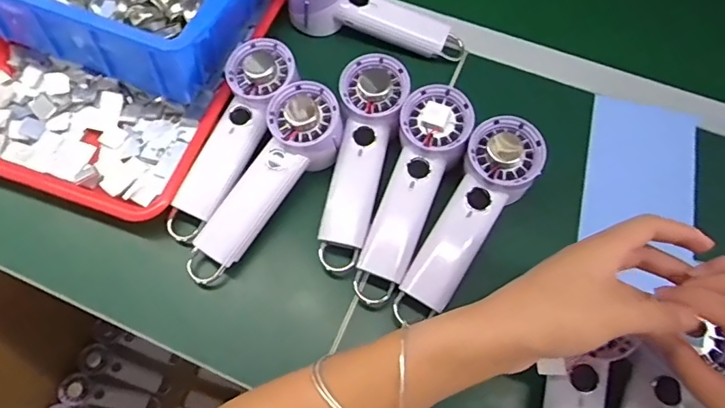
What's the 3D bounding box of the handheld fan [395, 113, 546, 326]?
[{"bbox_3d":[0.092,0.013,0.435,0.058,0.035,0.190,31,86,14],"label":"handheld fan"}]

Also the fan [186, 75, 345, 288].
[{"bbox_3d":[-0.090,-0.020,0.446,0.067,0.068,0.191,34,68,15],"label":"fan"}]

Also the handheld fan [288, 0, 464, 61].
[{"bbox_3d":[0.014,-0.205,0.531,0.185,0.059,0.062,20,65,9],"label":"handheld fan"}]

